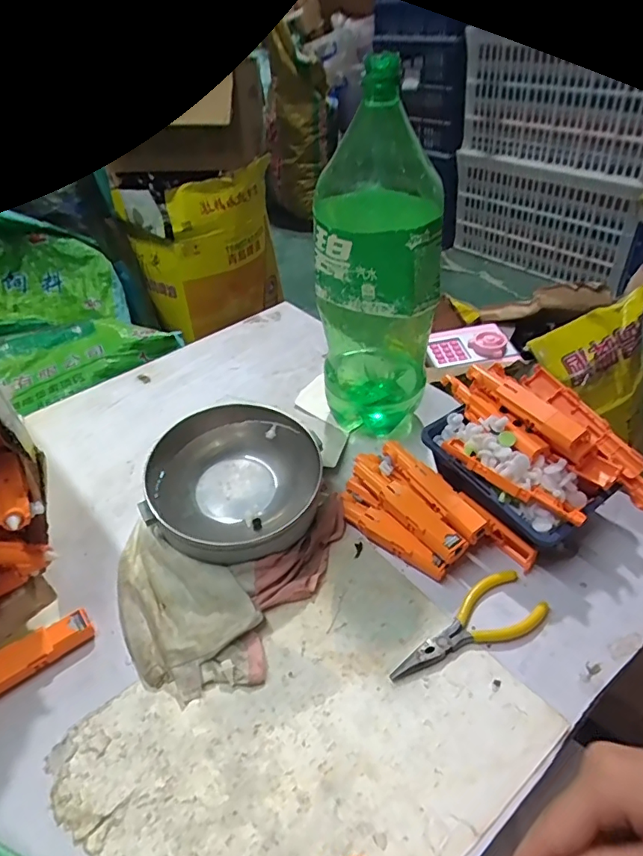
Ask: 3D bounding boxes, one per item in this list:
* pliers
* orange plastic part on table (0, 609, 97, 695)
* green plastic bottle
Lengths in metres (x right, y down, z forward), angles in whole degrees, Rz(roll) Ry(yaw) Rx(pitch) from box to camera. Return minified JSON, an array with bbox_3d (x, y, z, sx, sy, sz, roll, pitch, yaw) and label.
[{"bbox_3d":[0.107,0.150,0.388,0.128,0.008,0.047,-25,44,-19],"label":"pliers"},{"bbox_3d":[-0.226,0.176,0.378,0.121,0.021,0.027,-28,46,-22],"label":"orange plastic part on table"},{"bbox_3d":[0.049,-0.131,0.479,0.107,0.313,0.090,0,42,8],"label":"green plastic bottle"}]

